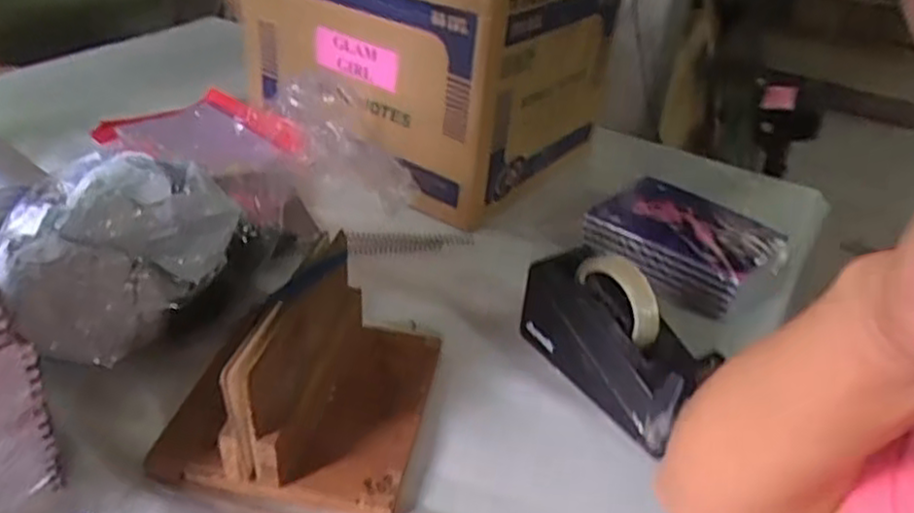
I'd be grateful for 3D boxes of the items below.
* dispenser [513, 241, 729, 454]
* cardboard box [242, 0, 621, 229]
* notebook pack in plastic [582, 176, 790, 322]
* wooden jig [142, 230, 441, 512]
[{"bbox_3d":[0.147,0.077,0.674,0.079,0.111,0.193,-12,38,-26],"label":"dispenser"},{"bbox_3d":[-0.045,-0.297,1.031,0.437,0.324,0.349,26,38,26],"label":"cardboard box"},{"bbox_3d":[0.278,-0.021,0.891,0.202,0.073,0.167,30,38,31],"label":"notebook pack in plastic"},{"bbox_3d":[-0.121,0.087,0.612,0.193,0.127,0.218,12,32,6],"label":"wooden jig"}]

